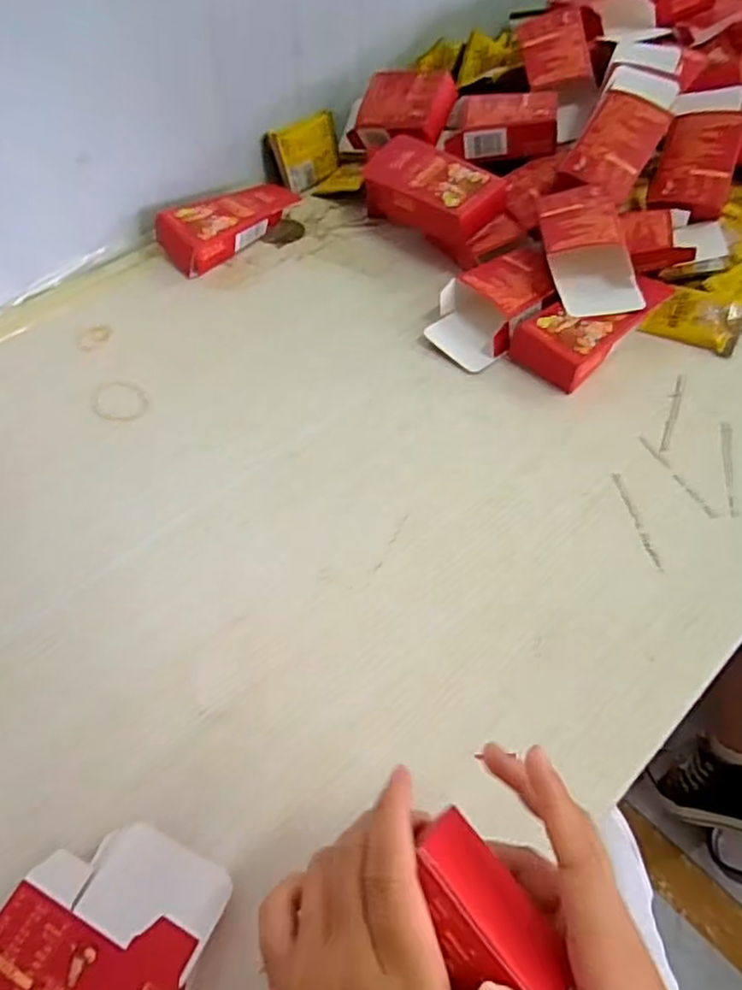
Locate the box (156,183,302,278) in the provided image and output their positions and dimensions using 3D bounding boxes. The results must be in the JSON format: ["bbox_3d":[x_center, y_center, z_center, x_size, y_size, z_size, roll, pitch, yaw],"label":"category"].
[{"bbox_3d":[-0.155,-0.307,0.730,0.074,0.045,0.169,35,60,24],"label":"box"}]

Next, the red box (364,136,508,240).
[{"bbox_3d":[0.060,-0.324,0.699,0.154,0.045,0.089,31,59,22],"label":"red box"}]

